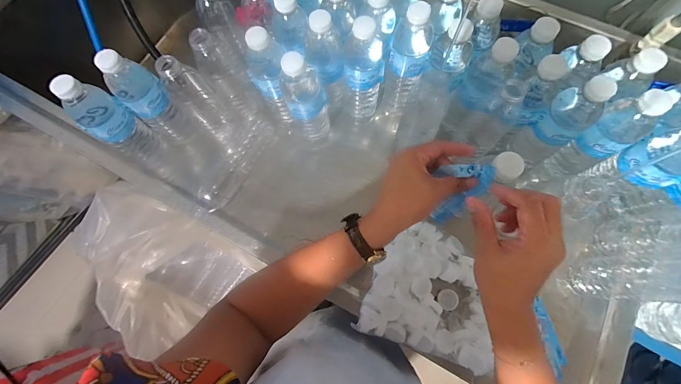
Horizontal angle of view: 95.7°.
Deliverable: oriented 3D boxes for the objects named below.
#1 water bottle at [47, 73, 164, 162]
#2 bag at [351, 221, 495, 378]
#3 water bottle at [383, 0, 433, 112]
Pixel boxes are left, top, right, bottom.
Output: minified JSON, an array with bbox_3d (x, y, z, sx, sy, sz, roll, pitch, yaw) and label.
[{"bbox_3d":[-0.362,-0.105,0.499,0.054,0.194,0.065,35,77,11],"label":"water bottle"},{"bbox_3d":[0.141,0.151,0.484,0.204,0.044,0.182,16,74,6],"label":"bag"},{"bbox_3d":[0.111,-0.215,0.512,0.060,0.196,0.056,12,73,5],"label":"water bottle"}]

